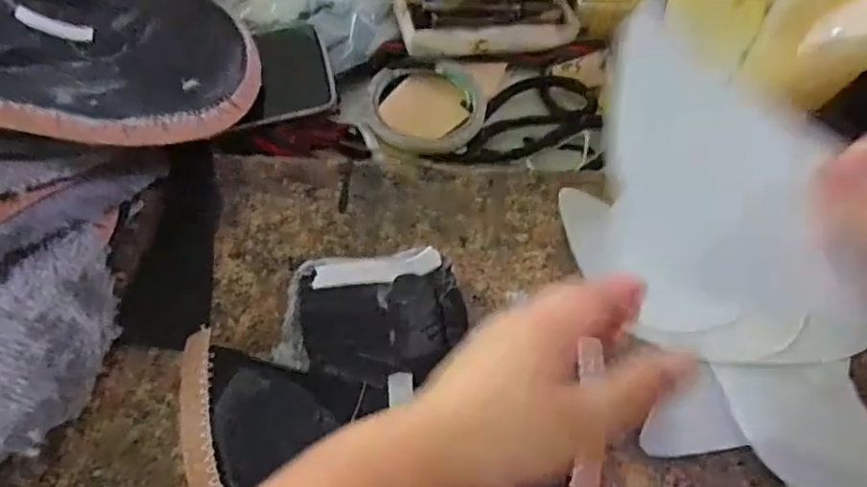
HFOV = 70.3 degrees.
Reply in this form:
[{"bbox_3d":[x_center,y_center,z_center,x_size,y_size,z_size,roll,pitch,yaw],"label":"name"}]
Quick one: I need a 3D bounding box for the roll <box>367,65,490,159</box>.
[{"bbox_3d":[-0.003,-0.103,0.474,0.092,0.009,0.088,0,60,0],"label":"roll"}]

